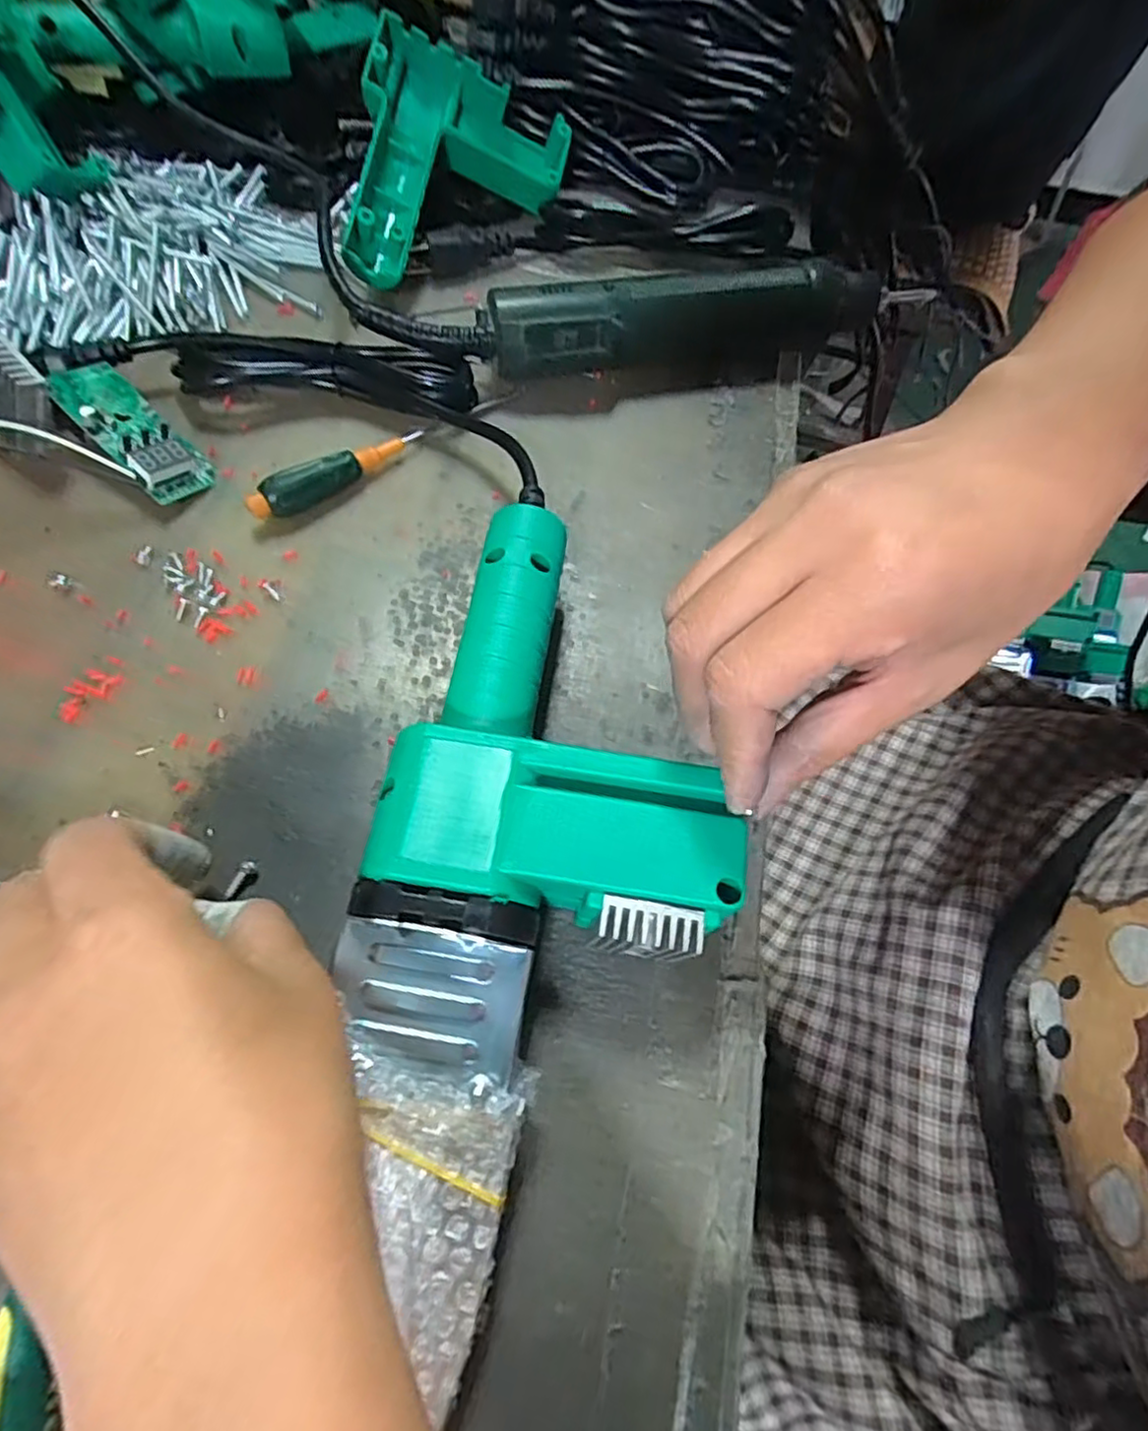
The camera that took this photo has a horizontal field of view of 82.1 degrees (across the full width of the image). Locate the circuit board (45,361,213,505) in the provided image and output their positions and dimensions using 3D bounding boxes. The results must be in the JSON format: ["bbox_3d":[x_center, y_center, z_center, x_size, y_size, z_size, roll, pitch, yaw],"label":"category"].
[{"bbox_3d":[-0.207,-0.136,0.306,0.081,0.014,0.033,45,56,2],"label":"circuit board"}]

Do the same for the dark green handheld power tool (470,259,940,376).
[{"bbox_3d":[0.071,-0.212,0.354,0.241,0.043,0.034,-12,66,-9],"label":"dark green handheld power tool"}]

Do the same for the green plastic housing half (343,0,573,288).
[{"bbox_3d":[-0.072,-0.317,0.396,0.119,0.033,0.161,13,76,-15],"label":"green plastic housing half"}]

